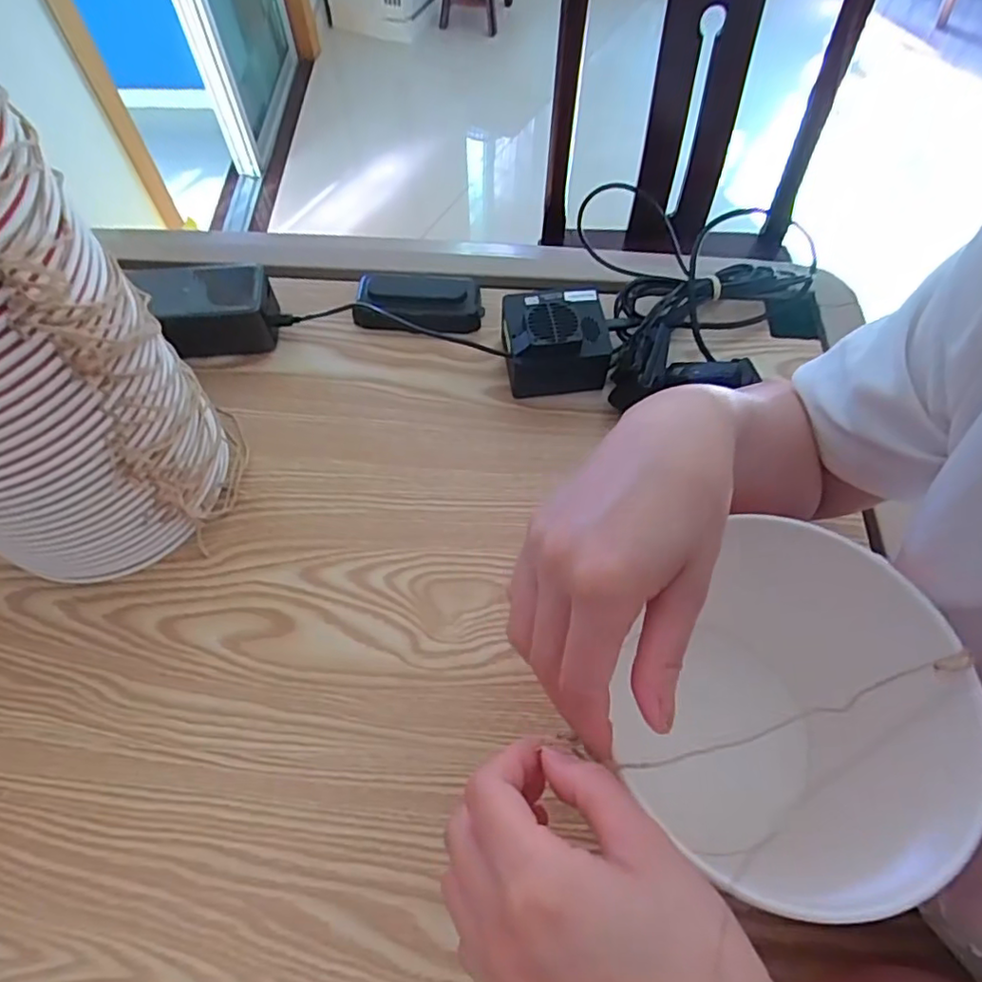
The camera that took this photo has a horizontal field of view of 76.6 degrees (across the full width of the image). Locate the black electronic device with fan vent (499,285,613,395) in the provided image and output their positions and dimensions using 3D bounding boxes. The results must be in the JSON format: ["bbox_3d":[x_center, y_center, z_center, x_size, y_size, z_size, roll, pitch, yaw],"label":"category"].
[{"bbox_3d":[0.050,-0.118,0.491,0.078,0.060,0.065,-4,62,-3],"label":"black electronic device with fan vent"}]

